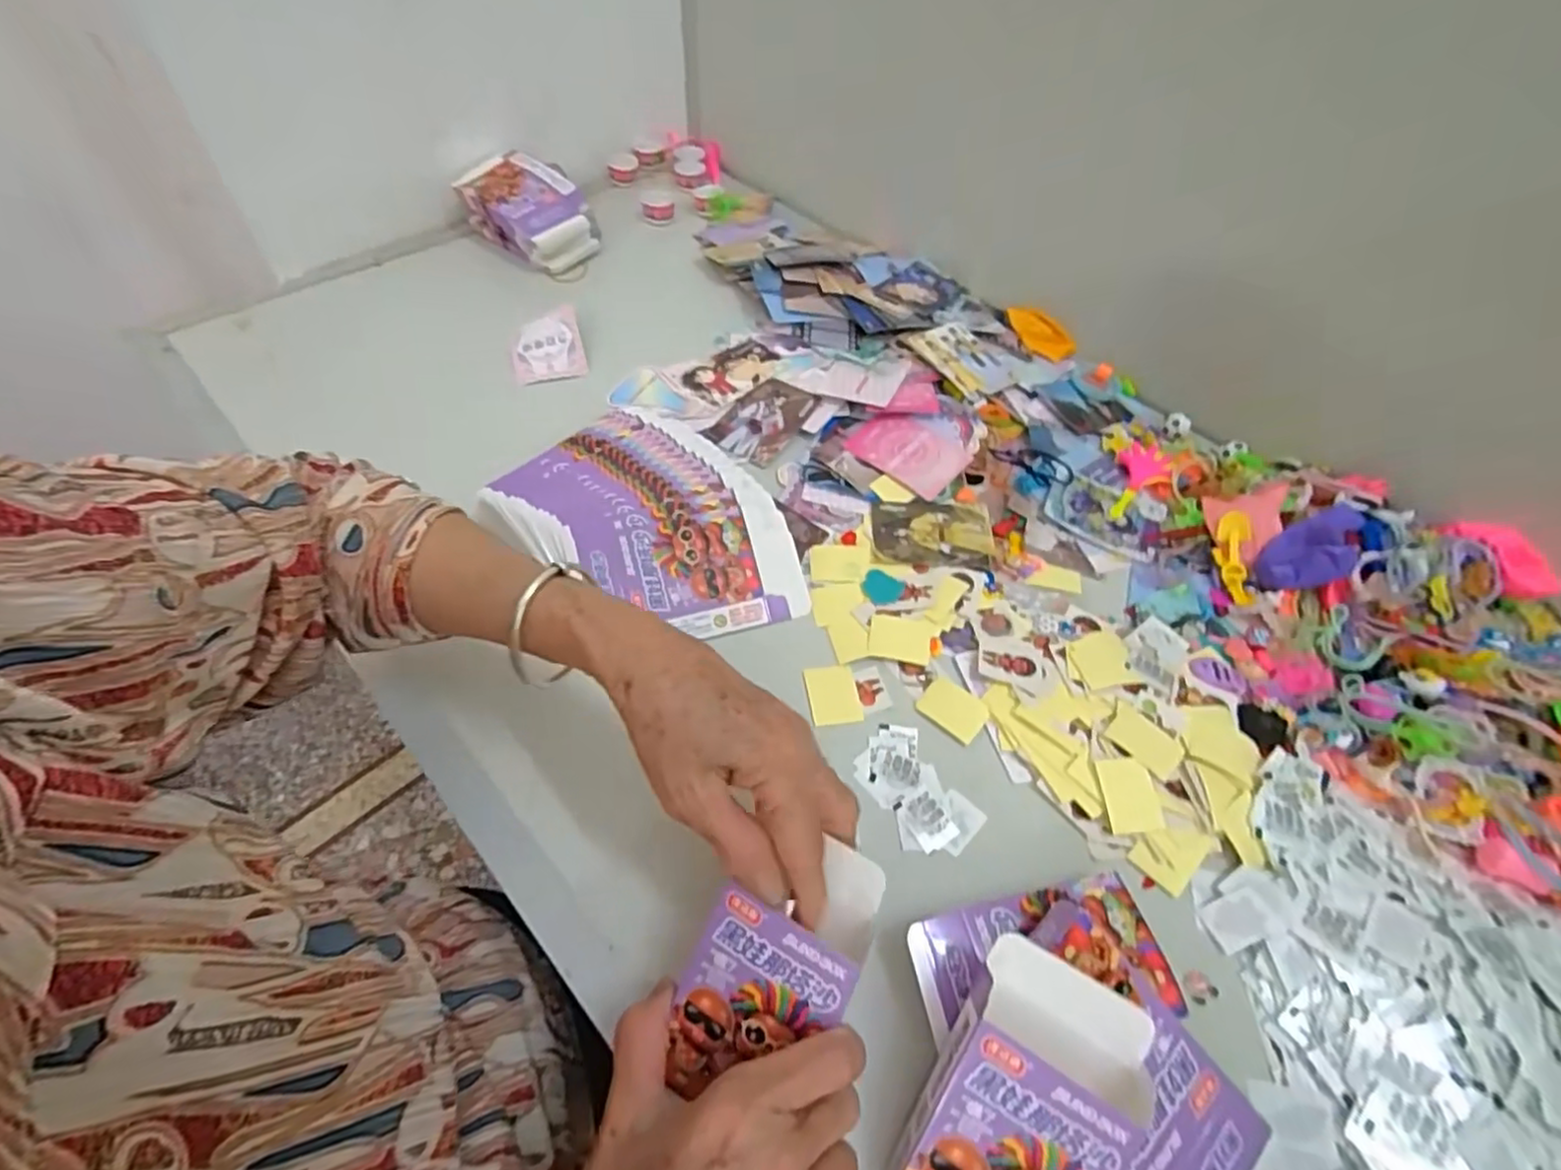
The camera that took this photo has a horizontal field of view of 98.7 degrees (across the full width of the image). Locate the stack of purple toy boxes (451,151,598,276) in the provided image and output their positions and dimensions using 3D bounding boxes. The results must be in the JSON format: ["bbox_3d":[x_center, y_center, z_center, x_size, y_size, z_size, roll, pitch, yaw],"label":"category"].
[{"bbox_3d":[-0.258,-0.383,0.690,0.136,0.061,0.090,35,60,20],"label":"stack of purple toy boxes"}]

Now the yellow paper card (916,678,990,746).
[{"bbox_3d":[0.108,0.077,0.417,0.039,0.004,0.029,36,60,20],"label":"yellow paper card"}]

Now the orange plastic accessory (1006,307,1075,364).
[{"bbox_3d":[0.246,-0.238,0.631,0.071,0.023,0.031,38,61,1],"label":"orange plastic accessory"}]

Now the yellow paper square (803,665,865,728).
[{"bbox_3d":[0.033,0.069,0.421,0.031,0.004,0.039,-7,55,-8],"label":"yellow paper square"}]

